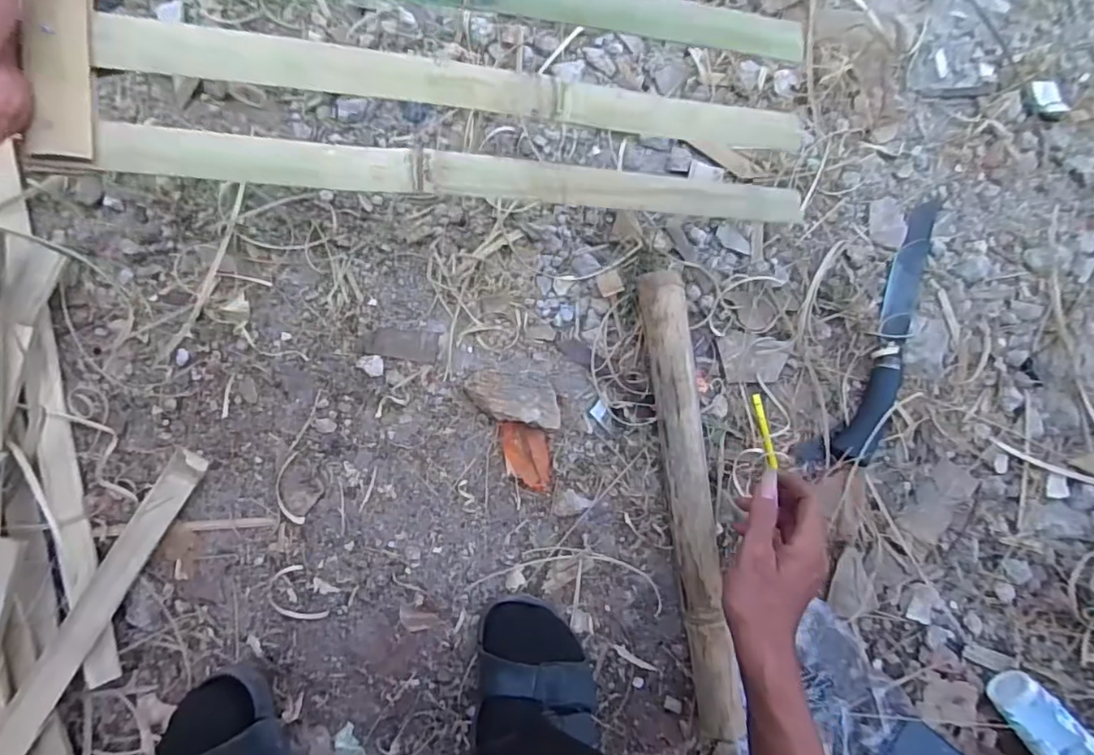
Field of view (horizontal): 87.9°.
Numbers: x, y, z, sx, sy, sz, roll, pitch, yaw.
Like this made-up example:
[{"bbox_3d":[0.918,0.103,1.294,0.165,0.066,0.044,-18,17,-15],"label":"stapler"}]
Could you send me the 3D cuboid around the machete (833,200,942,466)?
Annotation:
[{"bbox_3d":[0.360,-0.053,0.580,0.044,0.035,0.300,23,84,-8],"label":"machete"}]

